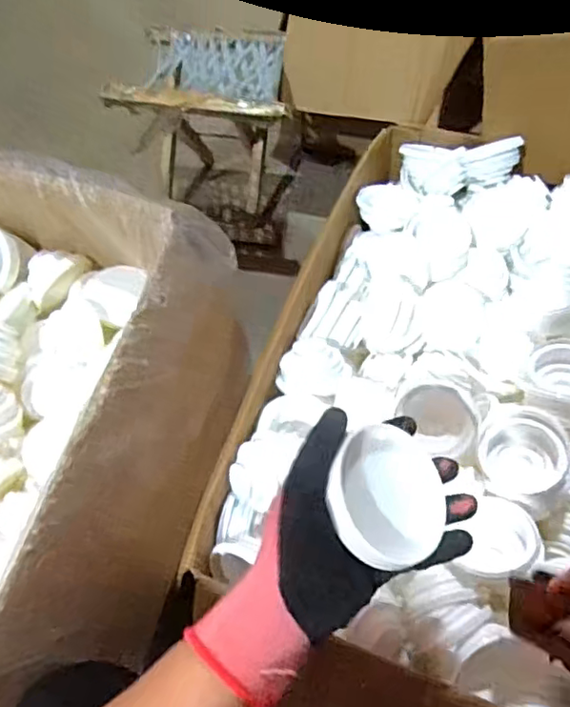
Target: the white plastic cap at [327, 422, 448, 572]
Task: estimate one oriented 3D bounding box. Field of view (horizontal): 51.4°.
[{"bbox_3d":[0.066,0.088,0.377,0.082,0.015,0.087,12,58,-20],"label":"white plastic cap"}]

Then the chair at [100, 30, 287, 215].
[{"bbox_3d":[-0.134,-0.433,1.162,0.302,0.286,0.267,2,56,7],"label":"chair"}]

